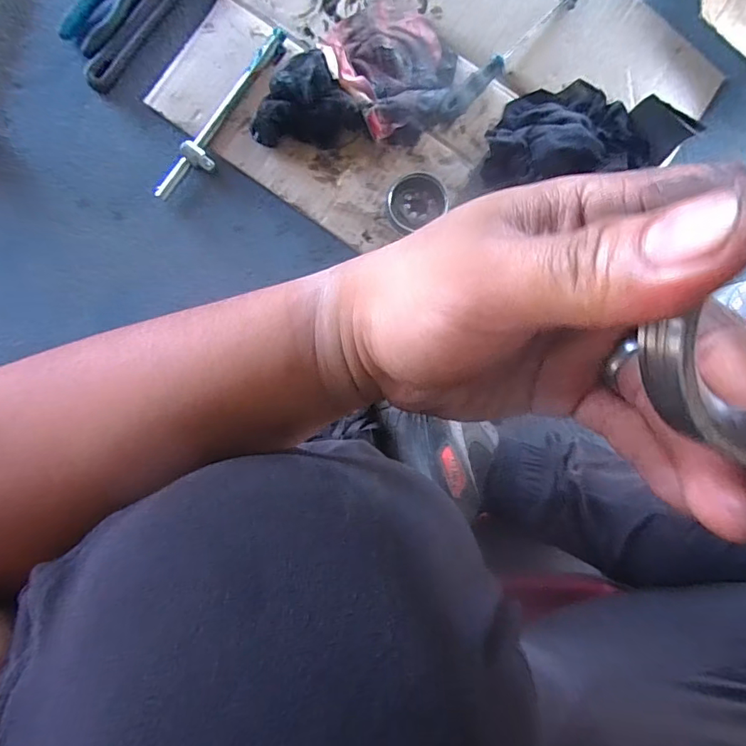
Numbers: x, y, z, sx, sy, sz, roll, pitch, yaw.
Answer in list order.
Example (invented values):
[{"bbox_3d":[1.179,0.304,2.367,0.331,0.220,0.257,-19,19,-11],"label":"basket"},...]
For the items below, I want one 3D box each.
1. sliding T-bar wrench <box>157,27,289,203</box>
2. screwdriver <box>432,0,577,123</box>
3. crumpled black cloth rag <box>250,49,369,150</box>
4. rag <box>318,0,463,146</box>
[{"bbox_3d":[-0.178,-0.308,0.573,0.038,0.018,0.243,33,90,0],"label":"sliding T-bar wrench"},{"bbox_3d":[0.155,-0.378,0.567,0.227,0.025,0.026,-45,90,0],"label":"screwdriver"},{"bbox_3d":[-0.079,-0.310,0.557,0.132,0.050,0.111,-9,90,0],"label":"crumpled black cloth rag"},{"bbox_3d":[0.026,-0.364,0.564,0.142,0.033,0.172,-36,90,0],"label":"rag"}]

